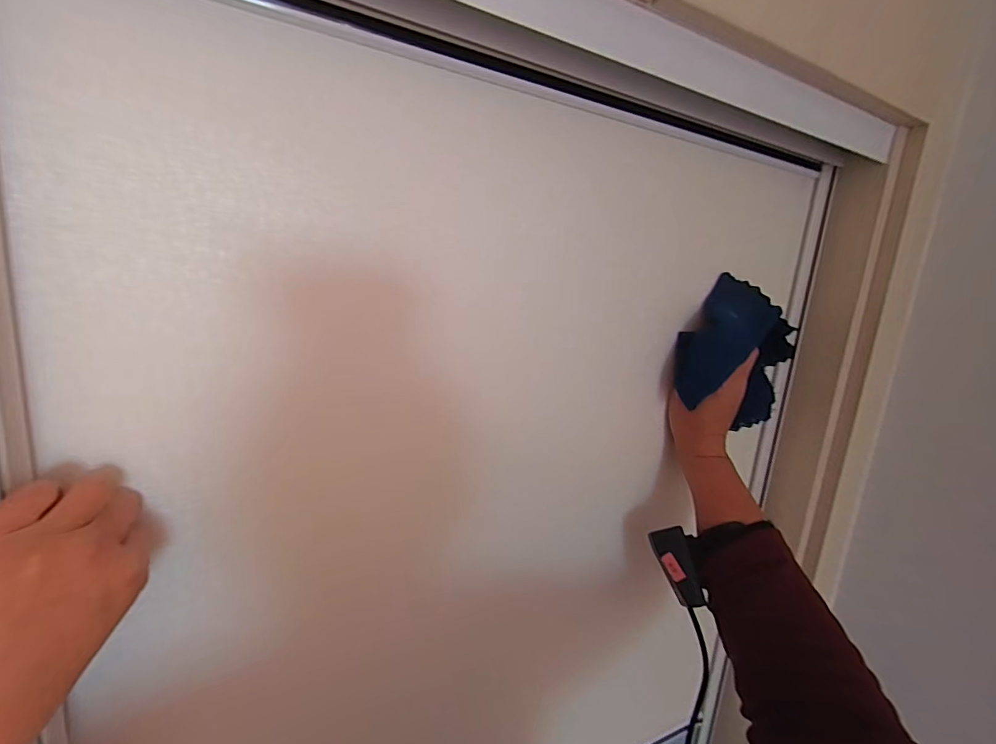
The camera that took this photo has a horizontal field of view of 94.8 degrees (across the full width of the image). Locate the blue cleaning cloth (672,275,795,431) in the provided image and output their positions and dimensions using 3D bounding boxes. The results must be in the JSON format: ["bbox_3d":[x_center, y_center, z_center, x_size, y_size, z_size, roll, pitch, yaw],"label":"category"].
[{"bbox_3d":[0.246,-0.018,0.471,0.153,0.148,0.047,-1,14,-29],"label":"blue cleaning cloth"}]

